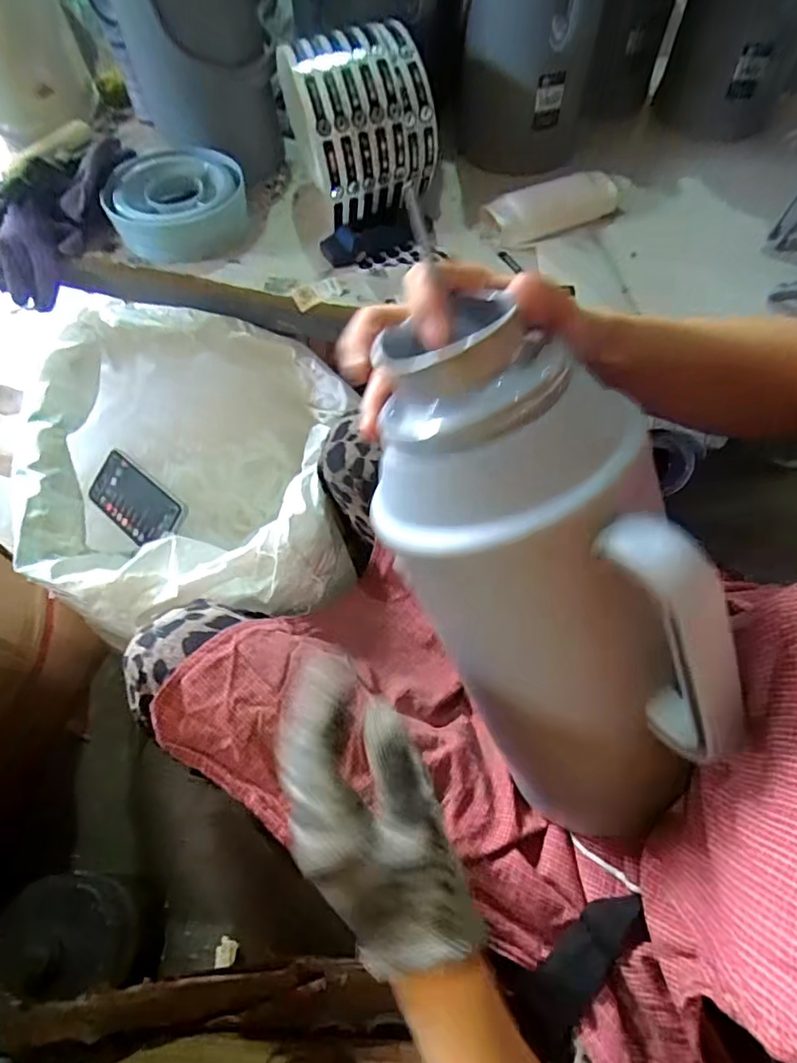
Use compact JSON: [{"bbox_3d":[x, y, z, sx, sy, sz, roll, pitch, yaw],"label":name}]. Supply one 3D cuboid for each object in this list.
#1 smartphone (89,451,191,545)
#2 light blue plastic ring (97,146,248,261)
[{"bbox_3d":[-0.326,-0.040,0.669,0.164,0.014,0.074,33,94,25],"label":"smartphone"},{"bbox_3d":[-0.262,-0.391,0.647,0.153,0.053,0.139,-8,62,-4],"label":"light blue plastic ring"}]

